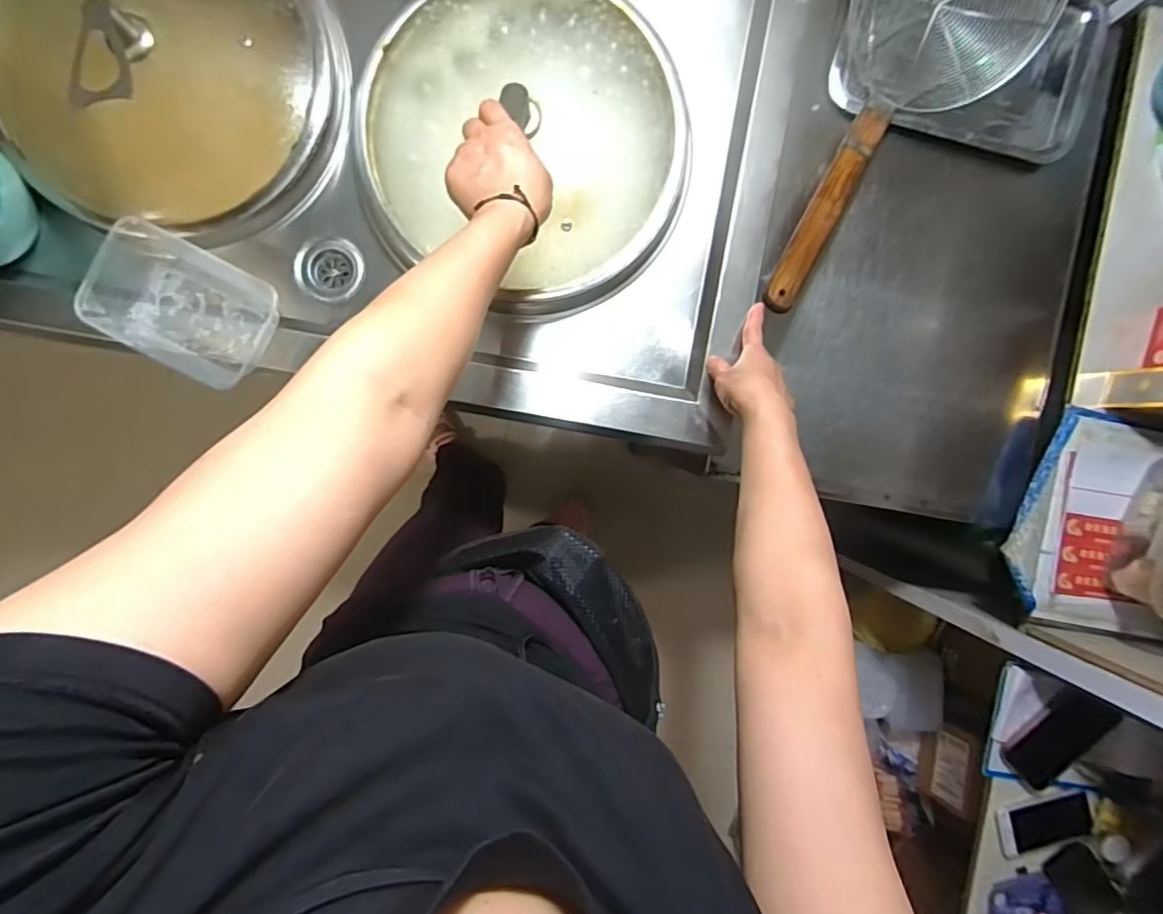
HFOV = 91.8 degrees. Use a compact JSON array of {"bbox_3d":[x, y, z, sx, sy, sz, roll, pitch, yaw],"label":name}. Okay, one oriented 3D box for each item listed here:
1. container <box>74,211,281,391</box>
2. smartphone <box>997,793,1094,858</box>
[{"bbox_3d":[-0.385,-0.145,0.555,0.159,0.057,0.112,27,92,-4],"label":"container"},{"bbox_3d":[0.589,0.465,0.715,0.117,0.015,0.069,-14,94,-2],"label":"smartphone"}]

